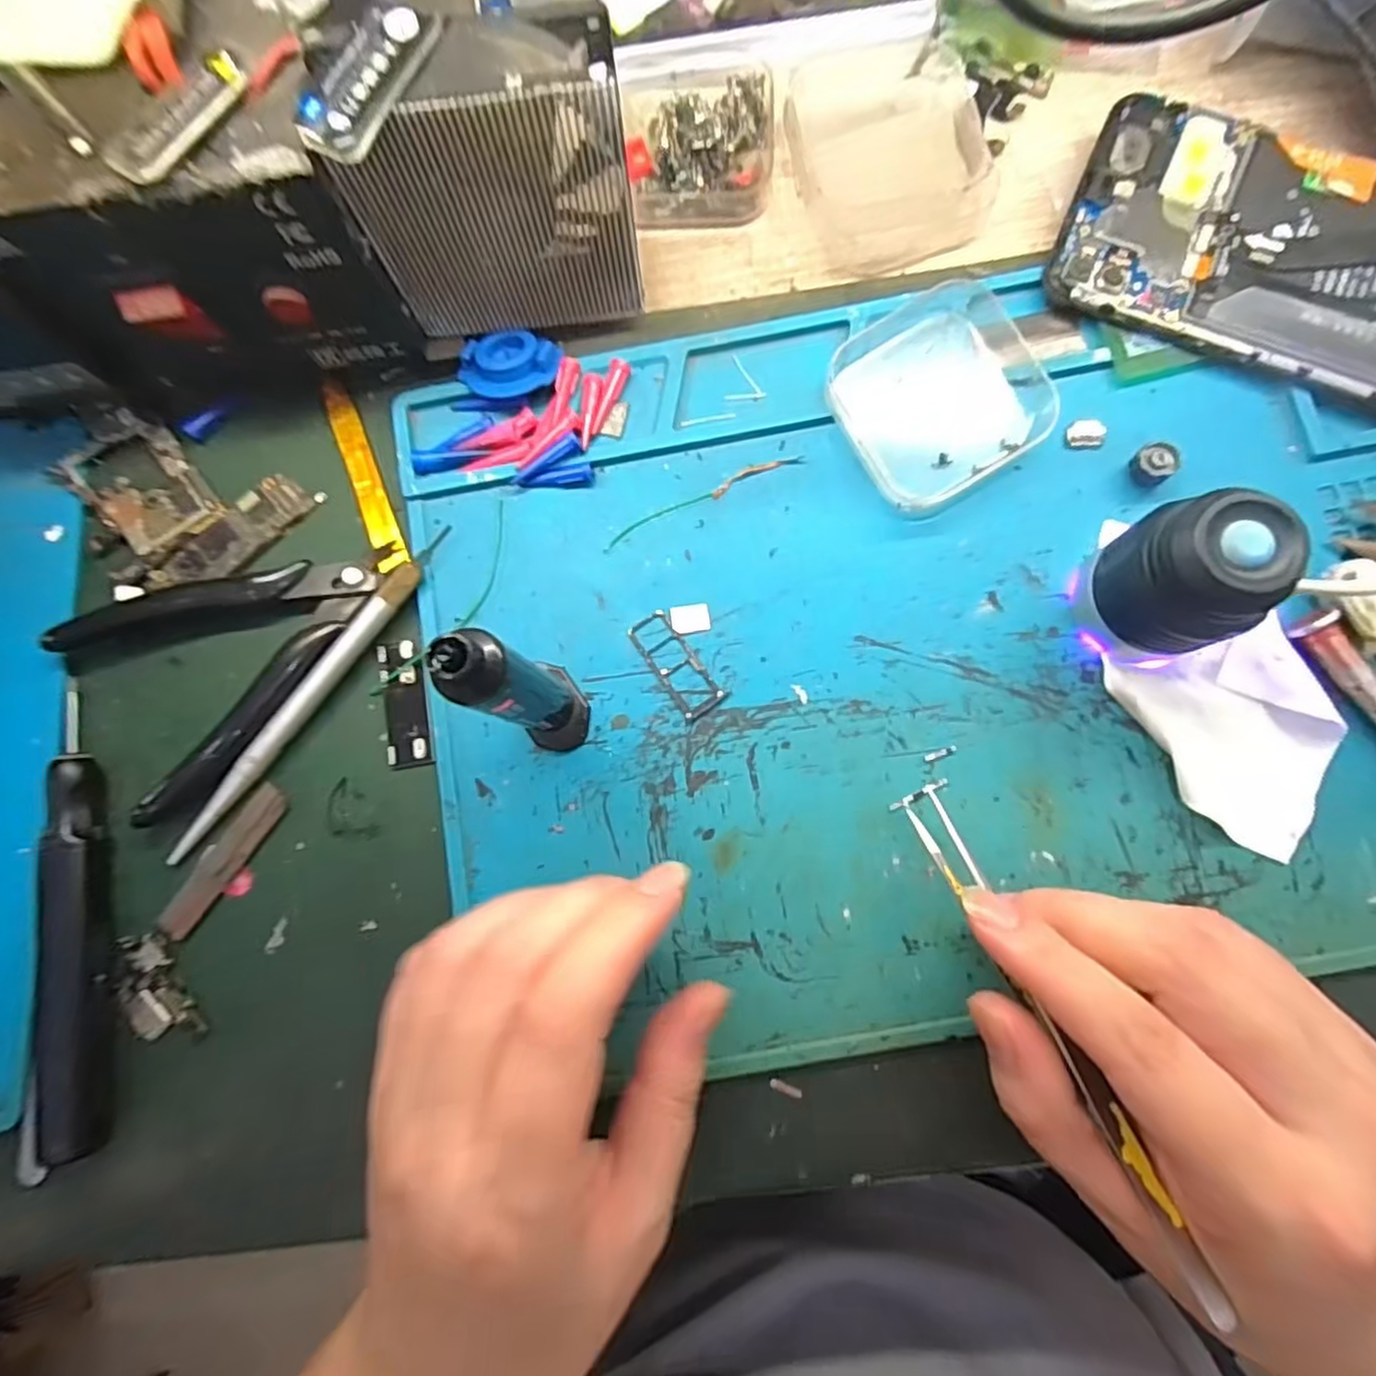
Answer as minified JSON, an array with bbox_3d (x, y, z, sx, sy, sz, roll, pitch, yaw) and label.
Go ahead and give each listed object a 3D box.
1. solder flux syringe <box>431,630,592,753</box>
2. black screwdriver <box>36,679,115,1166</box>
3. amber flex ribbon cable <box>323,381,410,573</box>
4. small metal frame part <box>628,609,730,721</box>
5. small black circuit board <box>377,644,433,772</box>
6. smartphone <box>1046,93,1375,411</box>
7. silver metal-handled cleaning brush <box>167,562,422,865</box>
[{"bbox_3d":[-0.046,0.001,0.188,0.018,0.095,0.027,5,83,4],"label":"solder flux syringe"},{"bbox_3d":[-0.200,0.075,0.226,0.016,0.016,0.145,-6,82,3],"label":"black screwdriver"},{"bbox_3d":[-0.118,-0.078,0.251,0.011,0.004,0.075,-21,83,-8],"label":"amber flex ribbon cable"},{"bbox_3d":[-0.004,-0.008,0.233,0.016,0.004,0.039,-36,82,-2],"label":"small metal frame part"},{"bbox_3d":[-0.098,0.006,0.238,0.015,0.004,0.043,-8,82,2],"label":"small black circuit board"},{"bbox_3d":[0.213,-0.141,0.232,0.165,0.014,0.077,24,85,6],"label":"smartphone"},{"bbox_3d":[-0.135,0.007,0.236,0.013,0.007,0.124,36,86,7],"label":"silver metal-handled cleaning brush"}]

